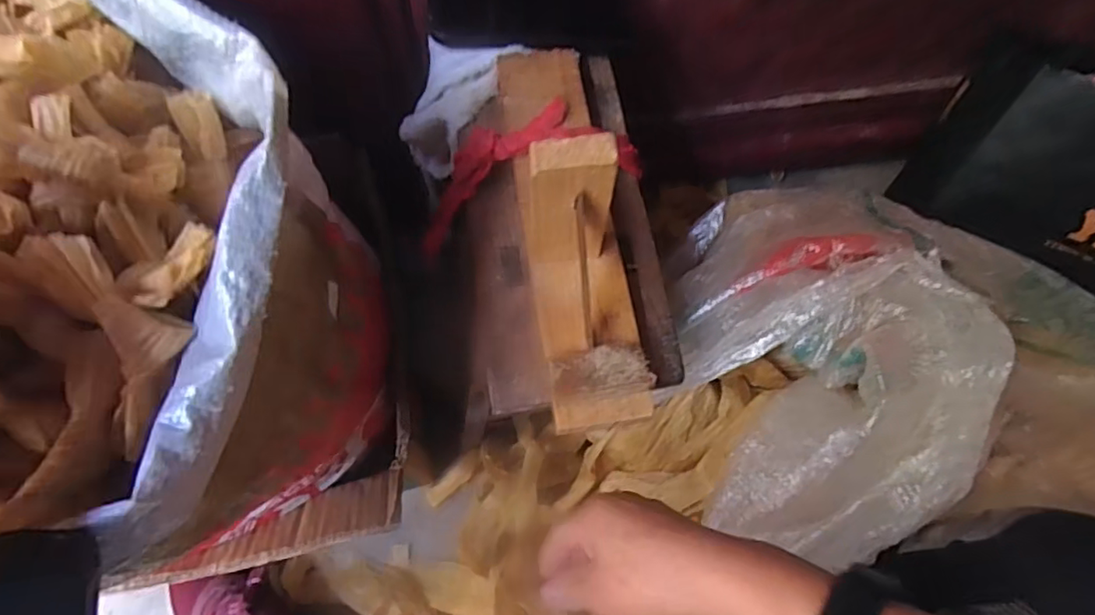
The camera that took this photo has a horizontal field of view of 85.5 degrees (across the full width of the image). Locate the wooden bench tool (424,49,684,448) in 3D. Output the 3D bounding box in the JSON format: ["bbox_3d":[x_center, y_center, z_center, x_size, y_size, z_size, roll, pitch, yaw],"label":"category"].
[{"bbox_3d":[0.003,-0.078,0.366,0.143,0.136,0.279,-7,69,-5],"label":"wooden bench tool"}]

